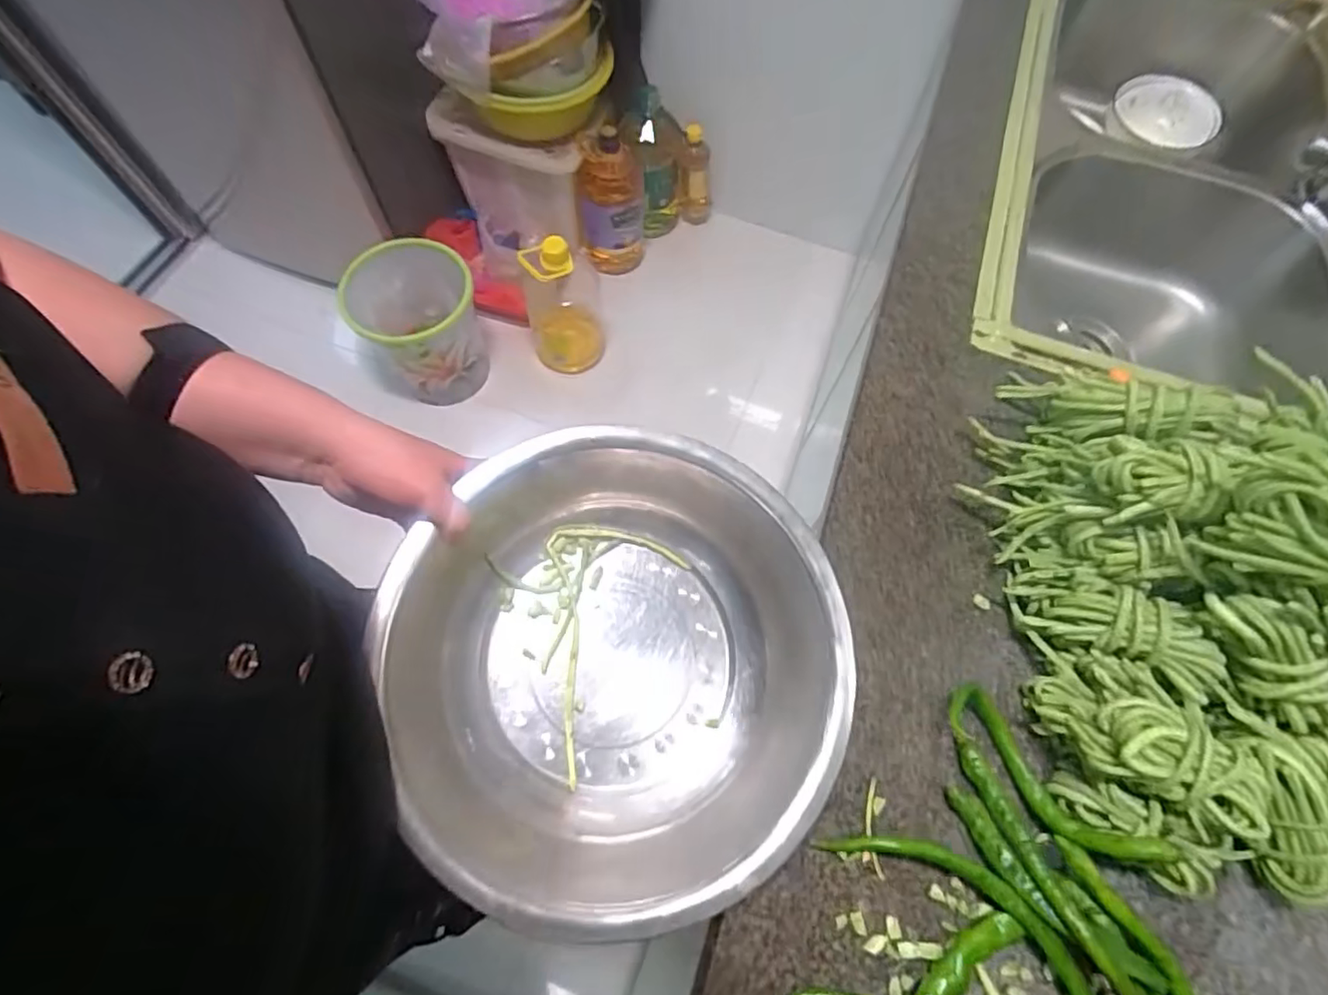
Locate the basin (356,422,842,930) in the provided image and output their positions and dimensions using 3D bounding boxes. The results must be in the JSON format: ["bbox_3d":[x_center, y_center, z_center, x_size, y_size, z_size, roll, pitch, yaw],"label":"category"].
[{"bbox_3d":[-0.033,0.117,0.441,0.297,0.121,0.308,1,67,-1],"label":"basin"}]

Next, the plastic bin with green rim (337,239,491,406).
[{"bbox_3d":[-0.497,-0.357,1.259,0.226,0.267,0.255,-32,72,-14],"label":"plastic bin with green rim"}]

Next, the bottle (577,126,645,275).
[{"bbox_3d":[-0.120,-0.675,1.417,0.148,0.318,0.131,1,67,-1],"label":"bottle"}]

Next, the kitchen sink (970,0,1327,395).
[{"bbox_3d":[0.606,-0.378,0.766,0.421,0.228,0.744,20,68,7],"label":"kitchen sink"}]

